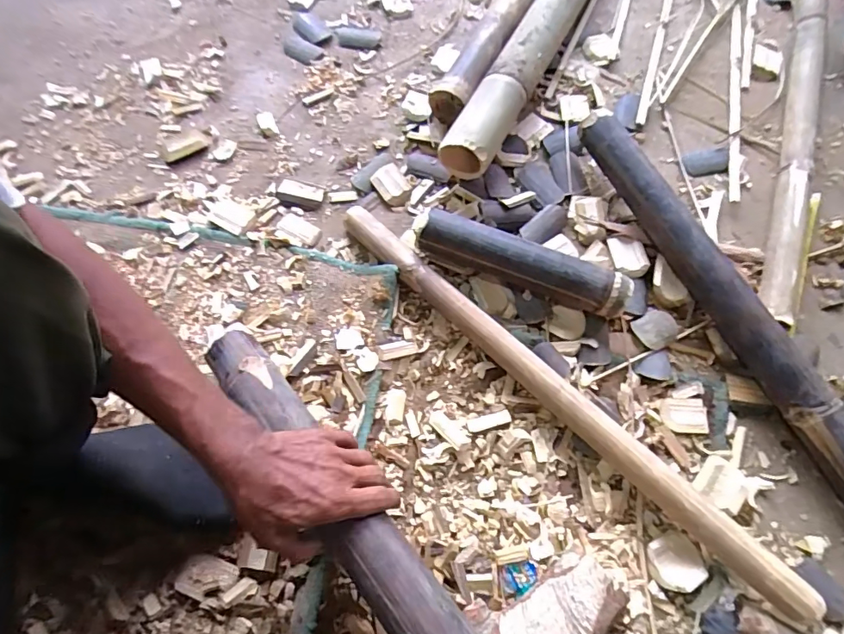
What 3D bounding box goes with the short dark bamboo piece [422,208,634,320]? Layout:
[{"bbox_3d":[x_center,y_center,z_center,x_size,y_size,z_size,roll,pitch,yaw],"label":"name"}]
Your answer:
[{"bbox_3d":[0.125,-0.065,0.608,0.262,0.060,0.058,22,70,8],"label":"short dark bamboo piece"}]

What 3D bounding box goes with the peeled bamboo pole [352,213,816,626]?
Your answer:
[{"bbox_3d":[0.143,0.078,0.559,0.049,0.044,0.664,-42,74,-16],"label":"peeled bamboo pole"}]

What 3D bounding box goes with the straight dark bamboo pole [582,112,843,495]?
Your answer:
[{"bbox_3d":[0.386,0.010,0.571,0.053,0.075,0.654,-25,70,-10],"label":"straight dark bamboo pole"}]

